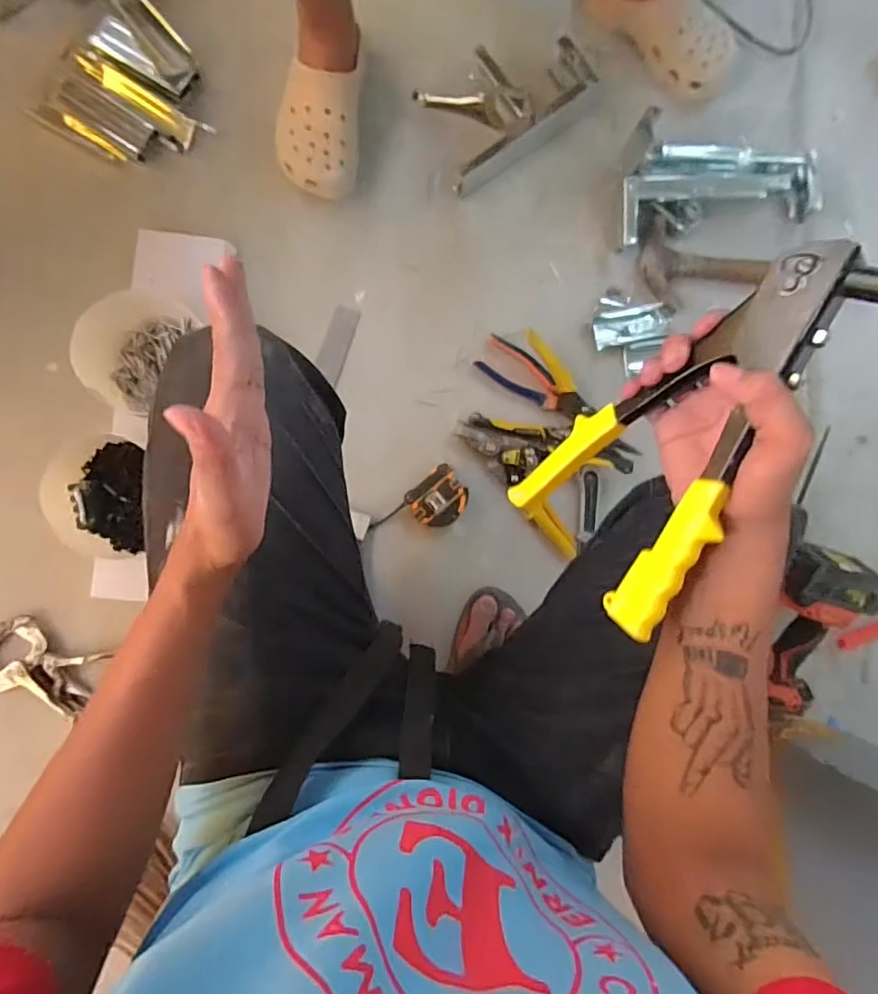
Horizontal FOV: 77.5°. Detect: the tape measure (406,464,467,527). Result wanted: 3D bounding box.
[{"bbox_3d":[0.001,0.004,0.740,0.075,0.029,0.069,-42,91,-5],"label":"tape measure"}]

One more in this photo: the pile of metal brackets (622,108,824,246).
[{"bbox_3d":[0.386,-0.450,0.772,0.286,0.100,0.146,-10,91,-5],"label":"pile of metal brackets"}]

